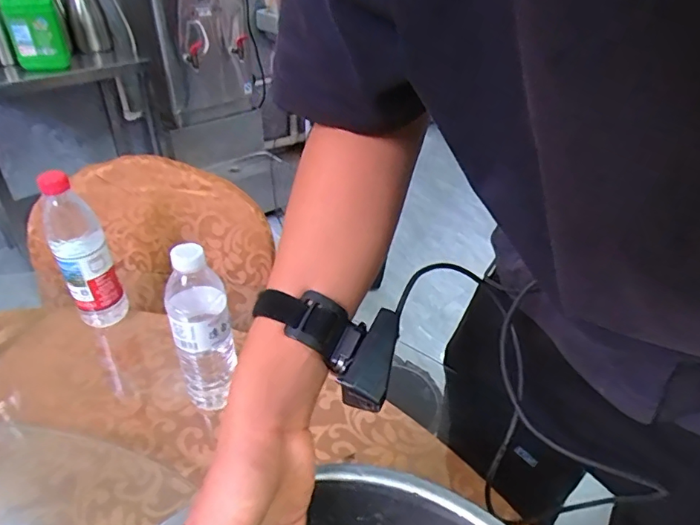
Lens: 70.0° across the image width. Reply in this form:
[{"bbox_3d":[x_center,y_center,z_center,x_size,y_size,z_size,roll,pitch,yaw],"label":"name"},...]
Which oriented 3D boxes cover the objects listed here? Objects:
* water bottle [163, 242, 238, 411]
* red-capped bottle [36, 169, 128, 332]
[{"bbox_3d":[-0.164,0.080,0.558,0.063,0.224,0.056,-17,39,-25],"label":"water bottle"},{"bbox_3d":[-0.351,-0.014,0.656,0.063,0.220,0.060,-20,41,-26],"label":"red-capped bottle"}]

